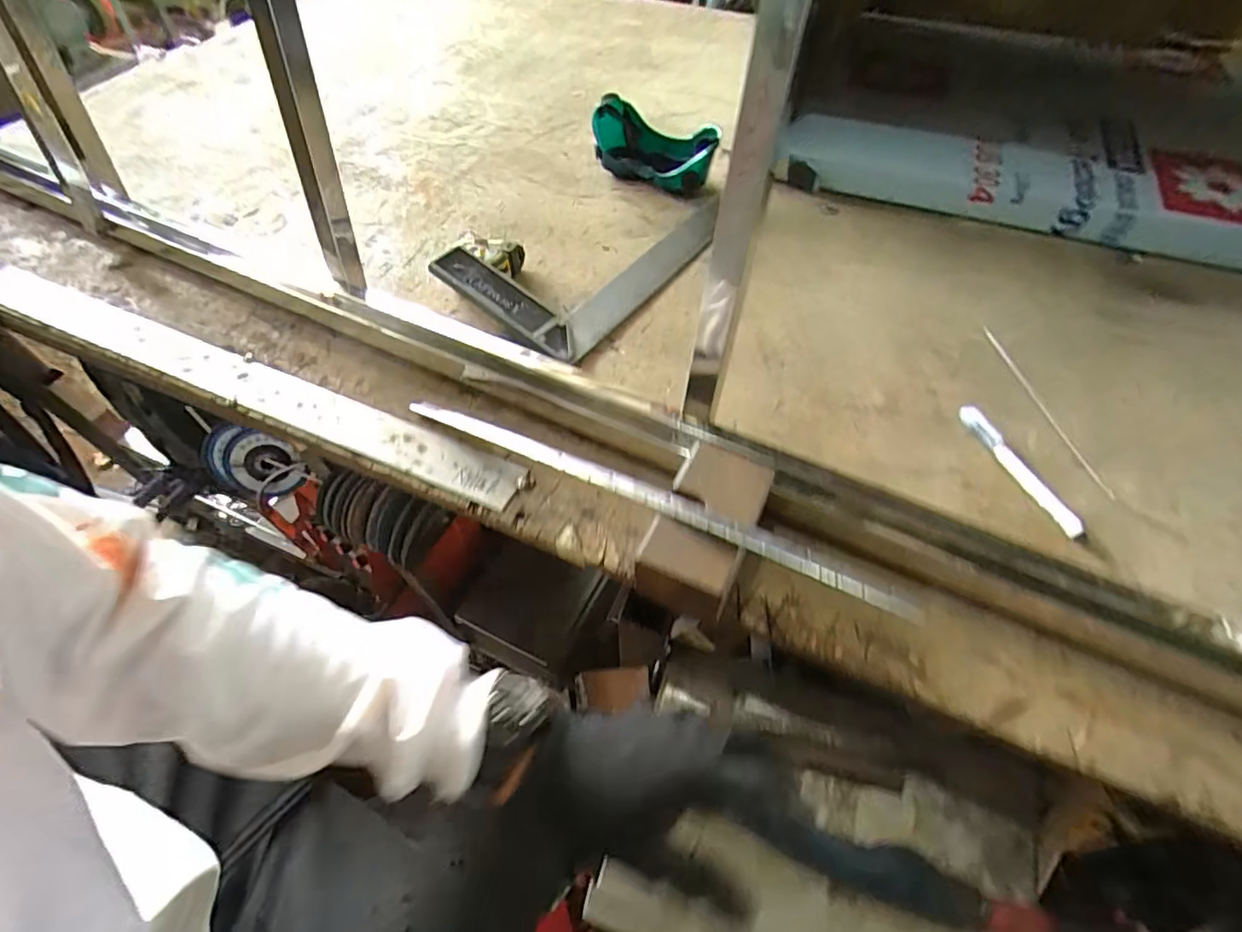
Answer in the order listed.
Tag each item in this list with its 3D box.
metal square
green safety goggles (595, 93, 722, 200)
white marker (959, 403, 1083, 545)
[{"bbox_3d":[-0.025,-0.251,0.654,0.183,0.040,0.332,34,61,22],"label":"metal square"},{"bbox_3d":[0.043,-0.426,0.766,0.173,0.066,0.073,28,58,19],"label":"green safety goggles"},{"bbox_3d":[0.341,0.002,0.489,0.020,0.012,0.142,-15,55,-11],"label":"white marker"}]

